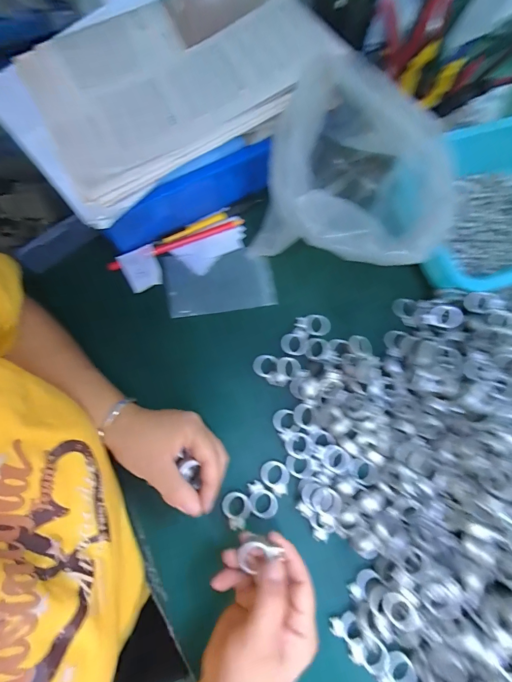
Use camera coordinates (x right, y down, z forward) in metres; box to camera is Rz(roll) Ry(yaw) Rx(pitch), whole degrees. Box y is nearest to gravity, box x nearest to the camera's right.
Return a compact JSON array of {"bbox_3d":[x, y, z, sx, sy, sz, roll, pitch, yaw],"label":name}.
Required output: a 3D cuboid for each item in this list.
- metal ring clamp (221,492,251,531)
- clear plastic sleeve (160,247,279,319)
[{"bbox_3d":[-0.019,0.172,0.335,0.028,0.004,0.035,-16,76,-4],"label":"metal ring clamp"},{"bbox_3d":[-0.045,-0.073,0.410,0.131,0.010,0.078,-10,76,-3],"label":"clear plastic sleeve"}]

